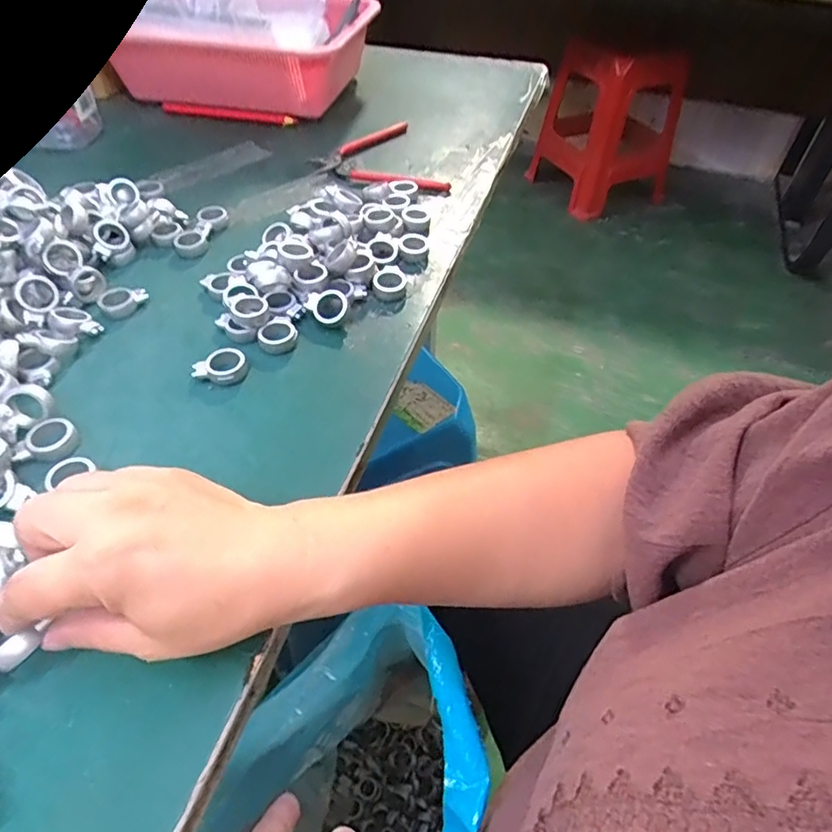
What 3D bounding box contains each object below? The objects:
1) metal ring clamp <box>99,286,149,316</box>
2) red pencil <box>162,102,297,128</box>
[{"bbox_3d":[-0.217,-0.086,0.416,0.032,0.014,0.017,-35,58,-27],"label":"metal ring clamp"},{"bbox_3d":[-0.217,-0.349,0.644,0.162,0.011,0.008,10,49,8],"label":"red pencil"}]

